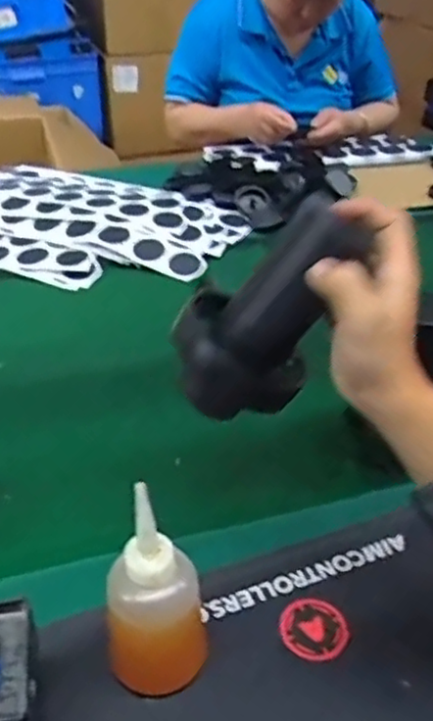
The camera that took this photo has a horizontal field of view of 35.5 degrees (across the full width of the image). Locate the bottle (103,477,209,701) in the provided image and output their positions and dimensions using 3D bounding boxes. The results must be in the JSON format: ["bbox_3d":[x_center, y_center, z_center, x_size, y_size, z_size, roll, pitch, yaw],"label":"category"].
[{"bbox_3d":[-0.036,0.148,0.426,0.063,0.157,0.051,-6,37,-11],"label":"bottle"}]

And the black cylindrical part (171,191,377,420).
[{"bbox_3d":[0.032,-0.038,0.454,0.076,0.161,0.080,28,28,-16],"label":"black cylindrical part"}]

